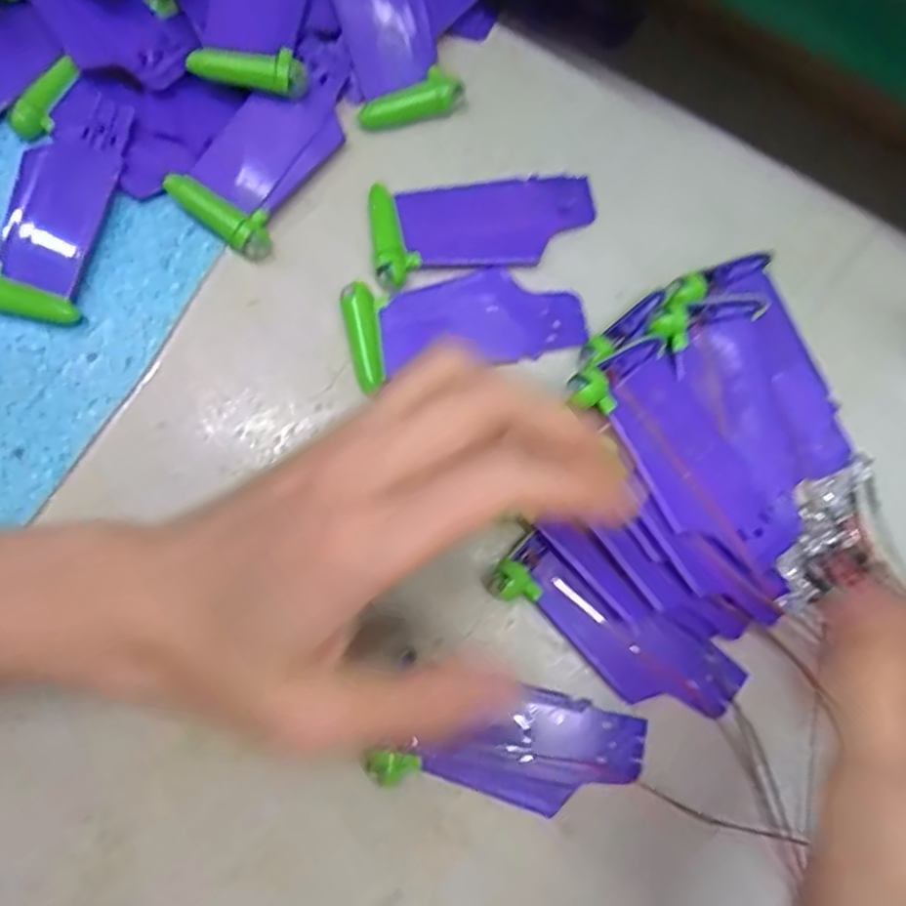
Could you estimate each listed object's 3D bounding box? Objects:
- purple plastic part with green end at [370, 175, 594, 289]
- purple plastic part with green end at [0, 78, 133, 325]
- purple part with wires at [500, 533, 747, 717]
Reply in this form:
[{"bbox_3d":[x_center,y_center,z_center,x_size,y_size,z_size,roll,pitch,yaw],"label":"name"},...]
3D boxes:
[{"bbox_3d":[0.013,-0.091,0.277,0.088,0.007,0.039,-8,79,-1],"label":"purple plastic part with green end"},{"bbox_3d":[-0.154,-0.099,0.271,0.039,0.013,0.094,10,79,3],"label":"purple plastic part with green end"},{"bbox_3d":[0.057,0.064,0.245,0.092,0.009,0.030,32,81,6],"label":"purple part with wires"}]

